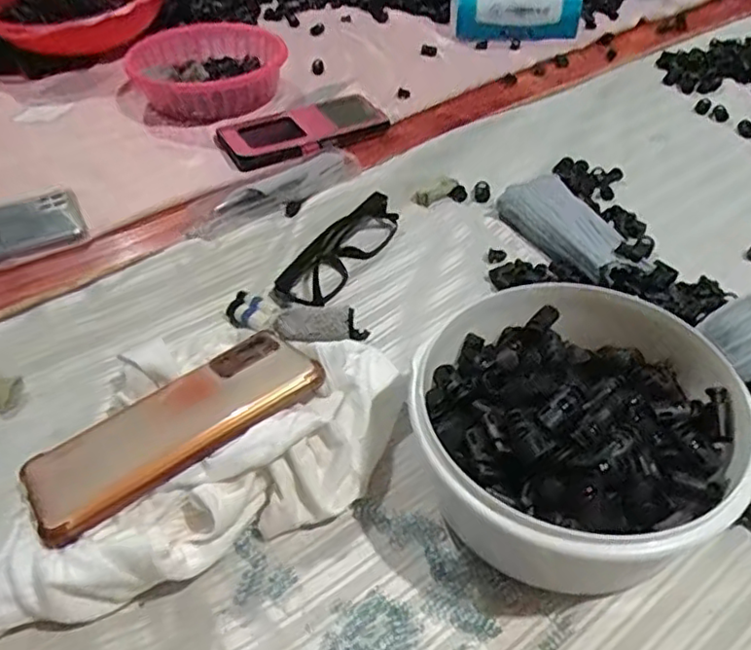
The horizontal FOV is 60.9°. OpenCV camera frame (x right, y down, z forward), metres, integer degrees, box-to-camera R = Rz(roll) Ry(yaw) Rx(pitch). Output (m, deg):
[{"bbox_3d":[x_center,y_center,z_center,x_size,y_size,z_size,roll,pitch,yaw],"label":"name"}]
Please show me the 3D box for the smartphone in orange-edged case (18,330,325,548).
[{"bbox_3d":[-0.114,0.054,0.361,0.159,0.009,0.076,-31,34,-25],"label":"smartphone in orange-edged case"}]

